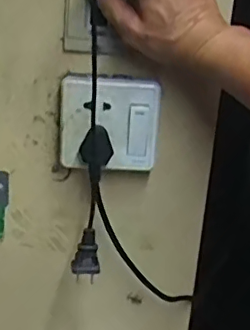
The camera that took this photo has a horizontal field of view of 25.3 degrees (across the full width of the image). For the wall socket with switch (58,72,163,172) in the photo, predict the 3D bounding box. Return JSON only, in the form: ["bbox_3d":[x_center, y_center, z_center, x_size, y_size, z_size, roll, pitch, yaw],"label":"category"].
[{"bbox_3d":[-0.015,-0.039,0.510,0.086,0.082,0.028,3,21,-5],"label":"wall socket with switch"}]

